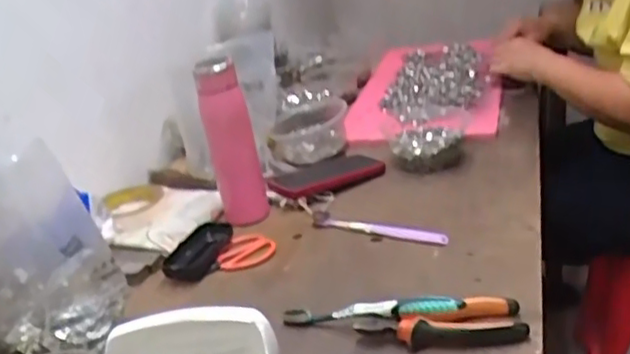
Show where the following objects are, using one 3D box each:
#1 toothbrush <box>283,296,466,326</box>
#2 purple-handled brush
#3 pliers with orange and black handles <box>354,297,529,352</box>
[{"bbox_3d":[0.050,0.129,0.645,0.183,0.018,0.011,-11,20,26],"label":"toothbrush"},{"bbox_3d":[0.073,0.059,0.835,0.190,0.008,0.017,10,29,34],"label":"purple-handled brush"},{"bbox_3d":[0.116,0.137,0.623,0.149,0.030,0.048,-6,24,3],"label":"pliers with orange and black handles"}]

